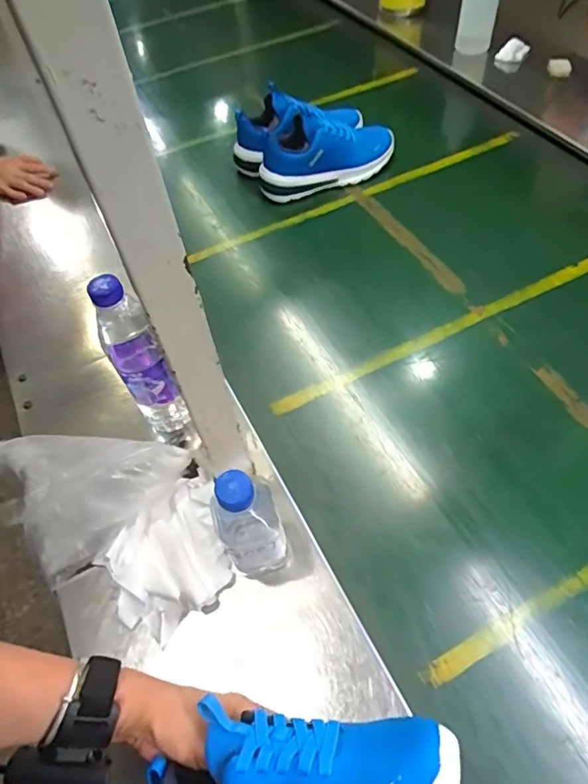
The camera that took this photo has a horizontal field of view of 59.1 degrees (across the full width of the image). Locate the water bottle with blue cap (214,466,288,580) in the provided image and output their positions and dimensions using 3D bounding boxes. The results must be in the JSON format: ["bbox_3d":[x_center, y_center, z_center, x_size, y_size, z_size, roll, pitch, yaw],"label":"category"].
[{"bbox_3d":[-0.043,0.125,0.488,0.060,0.151,0.052,-19,56,-8],"label":"water bottle with blue cap"}]

